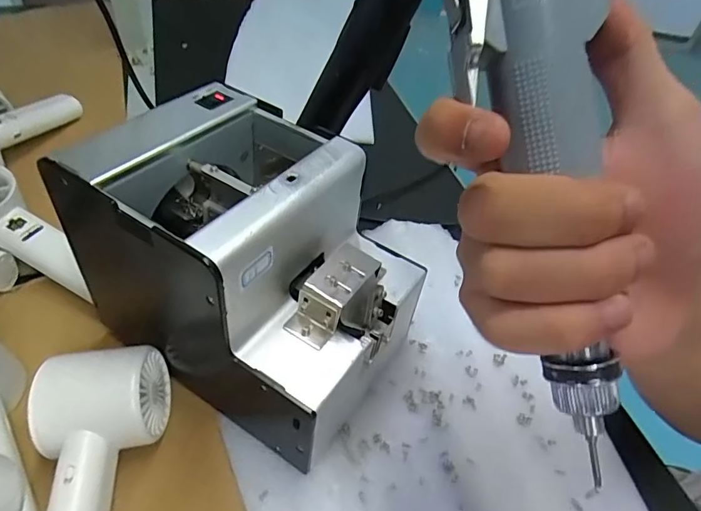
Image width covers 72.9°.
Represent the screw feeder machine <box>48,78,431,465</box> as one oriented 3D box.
[{"bbox_3d":[-0.053,0.007,0.295,0.163,0.150,0.124,26,49,21],"label":"screw feeder machine"}]

